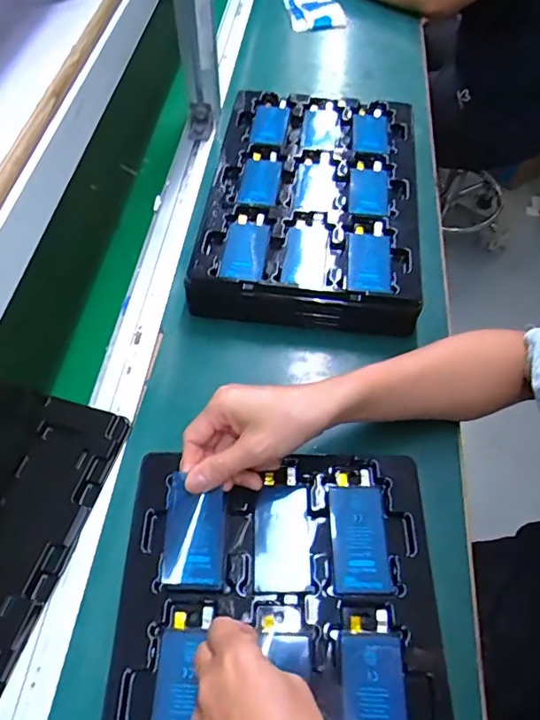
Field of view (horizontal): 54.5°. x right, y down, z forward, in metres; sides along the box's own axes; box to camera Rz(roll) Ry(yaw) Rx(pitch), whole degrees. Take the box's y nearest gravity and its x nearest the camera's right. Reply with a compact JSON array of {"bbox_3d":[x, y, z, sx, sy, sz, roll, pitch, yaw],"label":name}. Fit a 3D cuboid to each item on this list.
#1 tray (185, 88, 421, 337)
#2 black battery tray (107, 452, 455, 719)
[{"bbox_3d":[0.050,-0.186,0.618,0.233,0.063,0.334,6,57,3],"label":"tray"},{"bbox_3d":[0.008,0.222,0.354,0.226,0.019,0.326,0,57,0],"label":"black battery tray"}]

